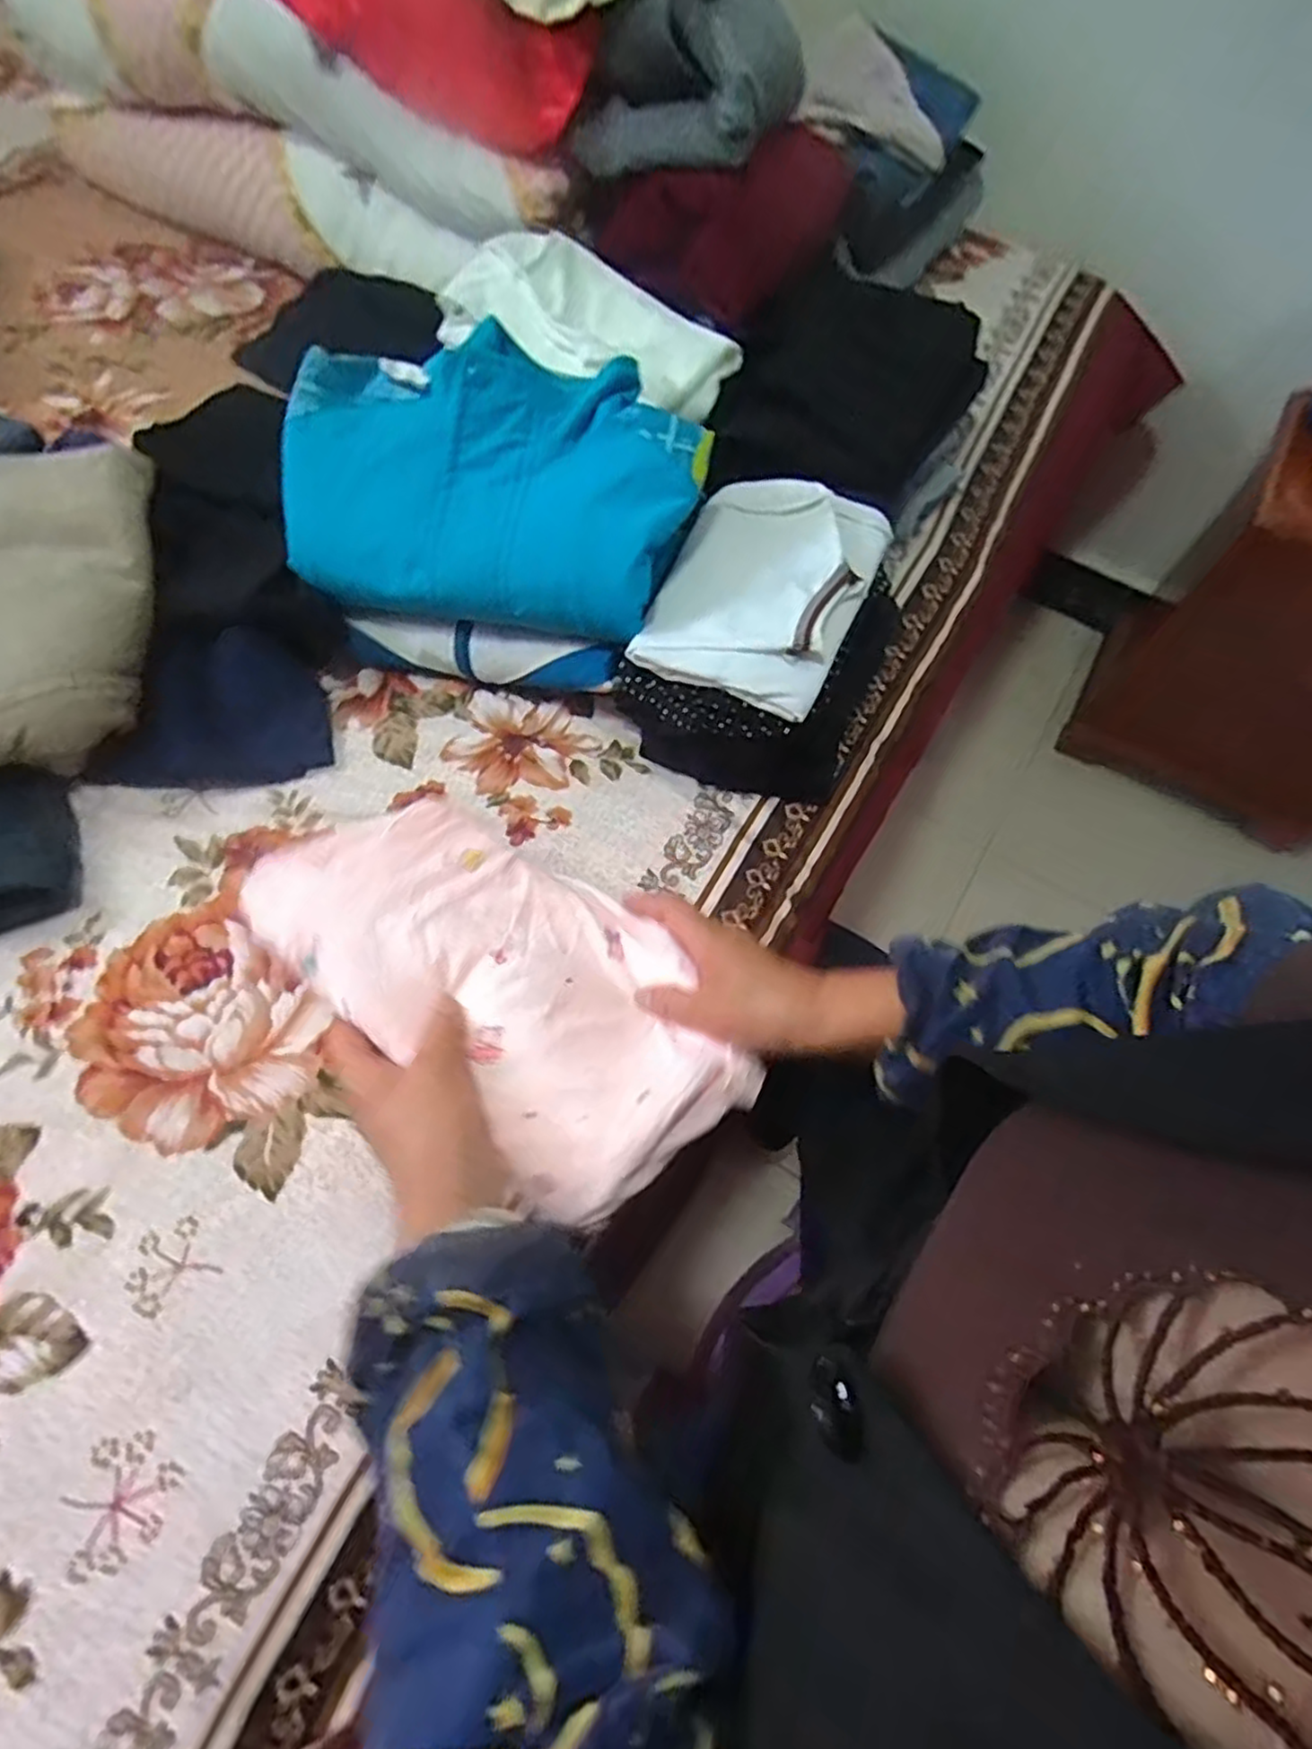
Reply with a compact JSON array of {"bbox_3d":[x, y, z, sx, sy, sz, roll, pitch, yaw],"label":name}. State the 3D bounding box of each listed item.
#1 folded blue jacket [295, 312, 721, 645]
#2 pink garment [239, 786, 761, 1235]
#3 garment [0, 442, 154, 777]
[{"bbox_3d":[-0.125,-0.309,0.564,0.317,0.079,0.231,13,91,7],"label":"folded blue jacket"},{"bbox_3d":[-0.088,0.054,0.428,0.296,0.017,0.163,37,50,15],"label":"pink garment"},{"bbox_3d":[-0.483,-0.194,0.555,0.165,0.103,0.251,-3,65,-5],"label":"garment"}]

